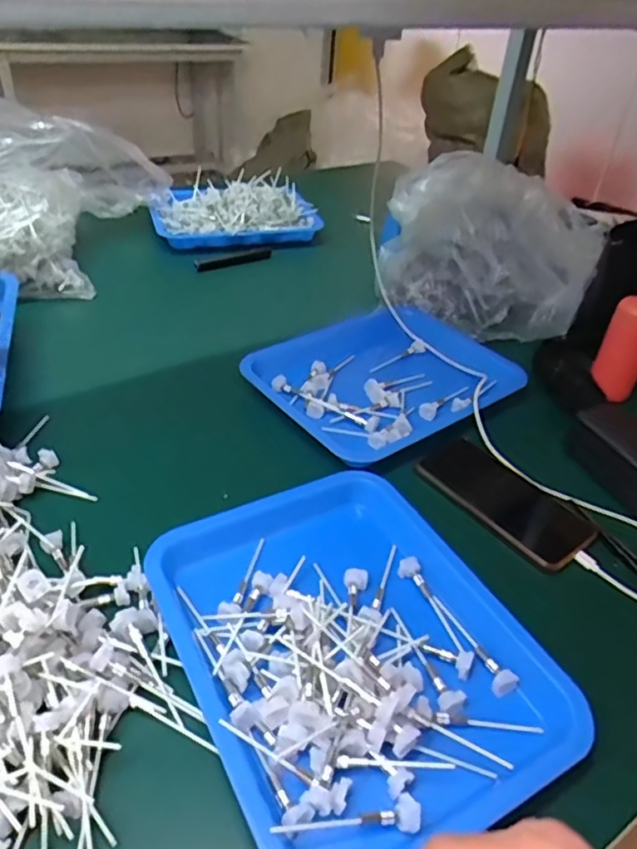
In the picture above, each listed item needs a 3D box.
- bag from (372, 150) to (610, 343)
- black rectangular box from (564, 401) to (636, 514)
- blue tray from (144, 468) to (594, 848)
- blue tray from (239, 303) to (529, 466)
[{"bbox_3d":[0.219,-0.238,0.822,0.283,0.167,0.216,17,40,14],"label":"bag"},{"bbox_3d":[0.305,0.037,0.580,0.059,0.054,0.141,-11,41,-20],"label":"black rectangular box"},{"bbox_3d":[0.016,0.144,0.436,0.222,0.036,0.293,-16,43,-25],"label":"blue tray"},{"bbox_3d":[0.069,-0.052,0.712,0.281,0.046,0.229,-21,46,-29],"label":"blue tray"}]

